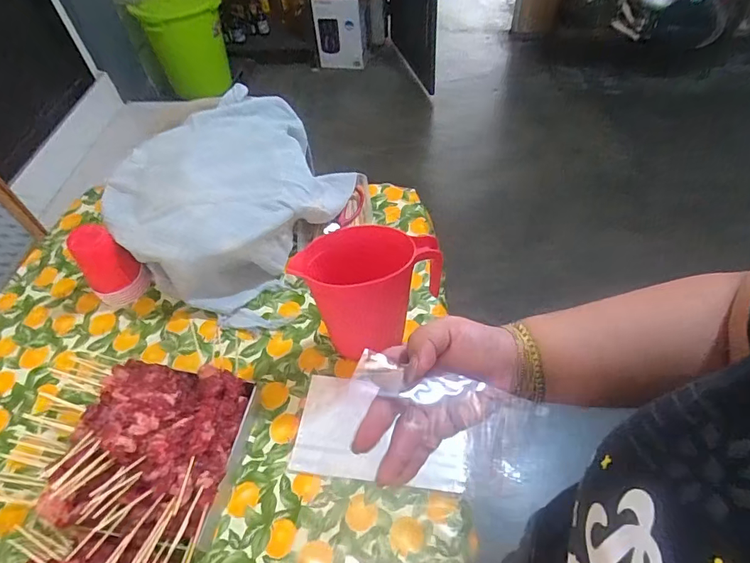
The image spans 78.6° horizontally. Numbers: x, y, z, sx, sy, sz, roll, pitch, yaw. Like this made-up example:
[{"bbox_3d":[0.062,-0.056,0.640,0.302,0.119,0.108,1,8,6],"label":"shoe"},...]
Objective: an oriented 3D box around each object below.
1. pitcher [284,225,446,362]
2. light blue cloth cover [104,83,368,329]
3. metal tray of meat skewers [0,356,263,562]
[{"bbox_3d":[-0.006,0.038,0.719,0.193,0.228,0.117,8,52,10],"label":"pitcher"},{"bbox_3d":[-0.282,-0.185,0.937,0.435,0.176,0.460,26,58,21],"label":"light blue cloth cover"},{"bbox_3d":[-0.389,0.247,0.647,0.363,0.109,0.284,5,53,8],"label":"metal tray of meat skewers"}]

